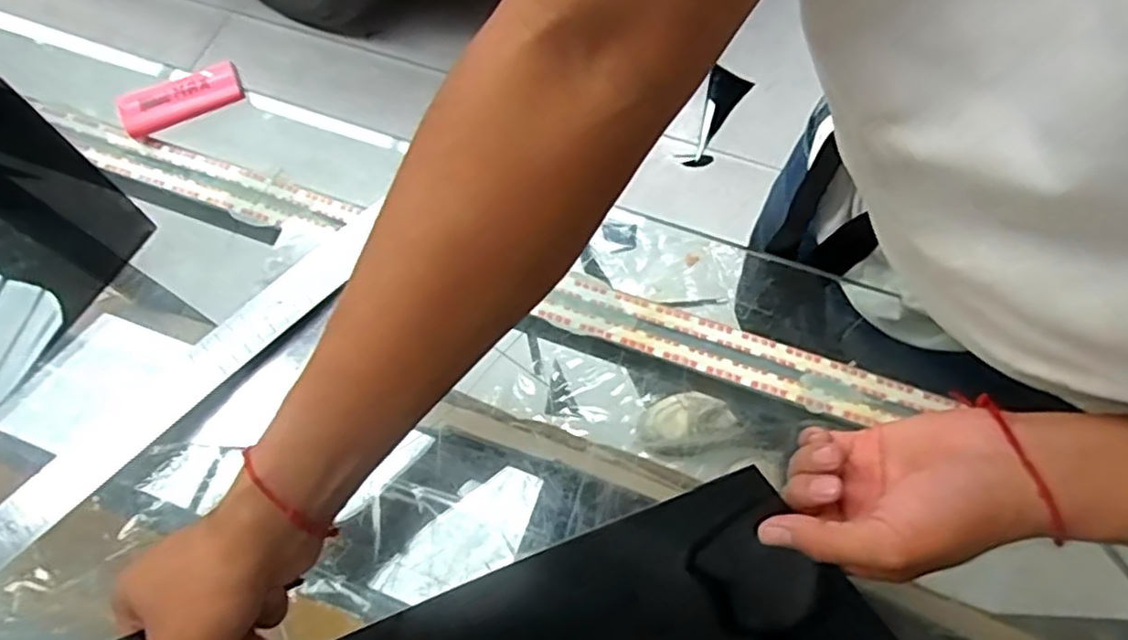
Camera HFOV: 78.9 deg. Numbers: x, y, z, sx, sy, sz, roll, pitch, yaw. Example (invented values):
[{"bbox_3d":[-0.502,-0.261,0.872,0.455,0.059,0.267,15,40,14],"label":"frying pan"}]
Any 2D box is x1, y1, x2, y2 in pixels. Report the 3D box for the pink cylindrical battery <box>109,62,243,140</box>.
[{"bbox_3d":[-0.300,-0.173,0.536,0.091,0.022,0.031,-26,69,-7],"label":"pink cylindrical battery"}]

